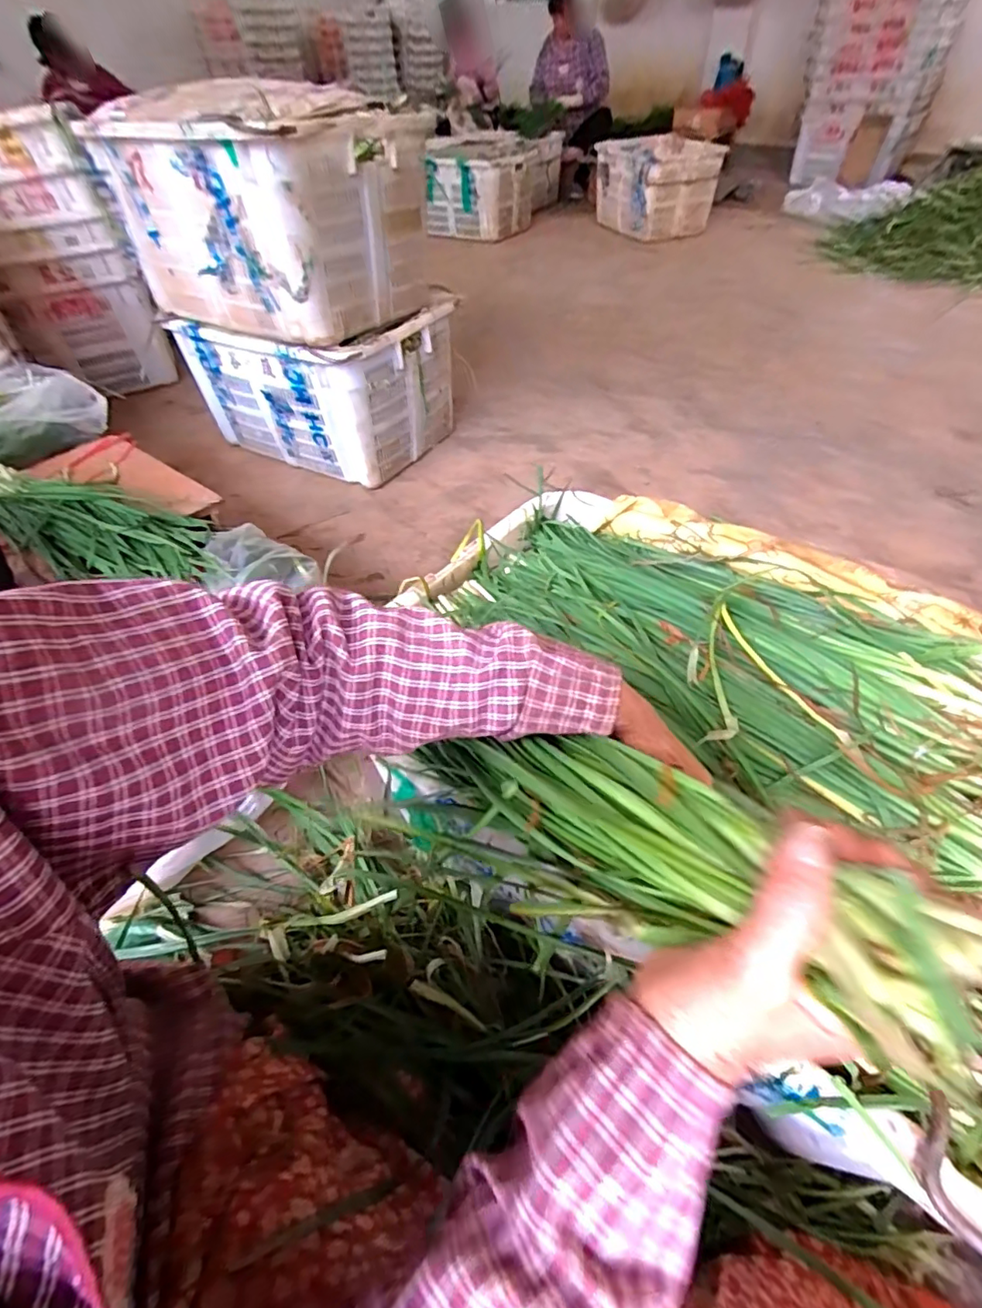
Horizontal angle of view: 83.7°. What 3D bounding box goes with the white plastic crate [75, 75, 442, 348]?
[{"bbox_3d":[-0.457,-0.937,1.170,0.587,0.365,0.440,23,54,21],"label":"white plastic crate"}]

